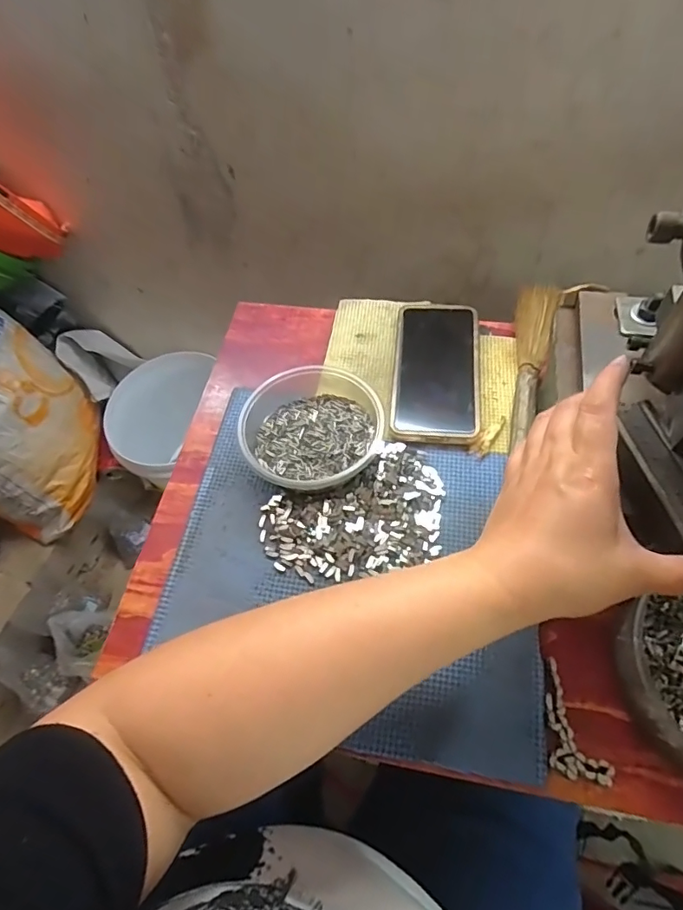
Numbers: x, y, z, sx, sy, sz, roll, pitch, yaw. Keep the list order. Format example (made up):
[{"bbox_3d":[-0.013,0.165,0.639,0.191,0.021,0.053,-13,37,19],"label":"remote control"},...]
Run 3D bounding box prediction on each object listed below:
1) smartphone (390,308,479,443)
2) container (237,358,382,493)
[{"bbox_3d":[0.087,-0.080,0.457,0.076,0.014,0.150,5,60,7],"label":"smartphone"},{"bbox_3d":[-0.021,-0.020,0.414,0.110,0.054,0.116,-2,59,3],"label":"container"}]

